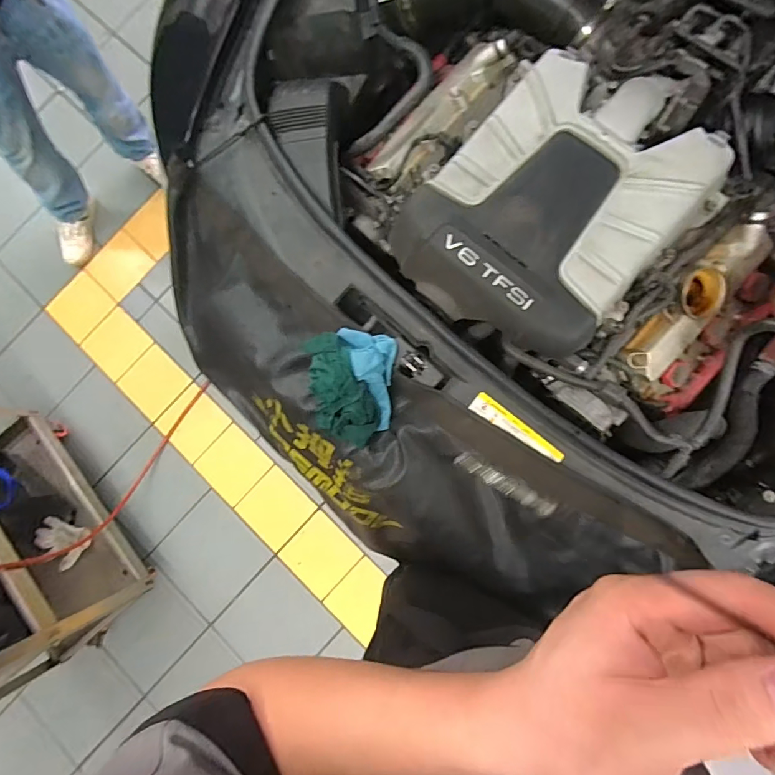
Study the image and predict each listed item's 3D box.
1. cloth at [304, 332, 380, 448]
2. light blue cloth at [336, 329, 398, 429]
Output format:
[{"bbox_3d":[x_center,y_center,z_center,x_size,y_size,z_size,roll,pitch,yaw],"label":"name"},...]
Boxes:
[{"bbox_3d":[-0.069,0.002,0.626,0.098,0.056,0.168,-10,83,4],"label":"cloth"},{"bbox_3d":[-0.013,-0.014,0.625,0.073,0.052,0.162,-17,101,4],"label":"light blue cloth"}]

